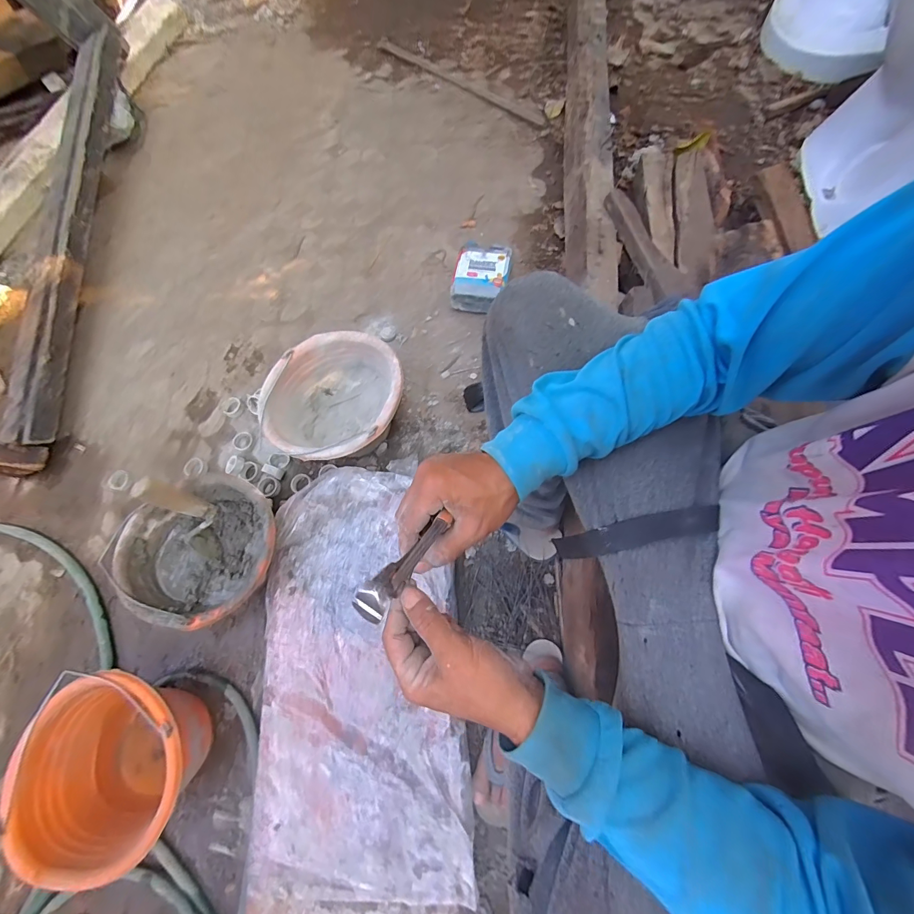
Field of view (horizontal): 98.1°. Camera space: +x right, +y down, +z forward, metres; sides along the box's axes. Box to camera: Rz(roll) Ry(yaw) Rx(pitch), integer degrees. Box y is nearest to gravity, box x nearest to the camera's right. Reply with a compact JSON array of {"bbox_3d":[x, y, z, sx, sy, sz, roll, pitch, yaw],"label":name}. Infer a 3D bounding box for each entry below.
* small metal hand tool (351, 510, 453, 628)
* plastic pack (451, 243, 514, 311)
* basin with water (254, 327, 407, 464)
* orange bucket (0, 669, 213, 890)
[{"bbox_3d":[-0.034,0.073,0.280,0.019,0.018,0.104,34,37,11],"label":"small metal hand tool"},{"bbox_3d":[0.059,-0.423,0.946,0.127,0.085,0.162,8,73,7],"label":"plastic pack"},{"bbox_3d":[-0.227,-0.100,0.773,0.238,0.132,0.247,-1,72,4],"label":"basin with water"},{"bbox_3d":[-0.535,0.471,0.642,0.229,0.183,0.233,0,72,0],"label":"orange bucket"}]

